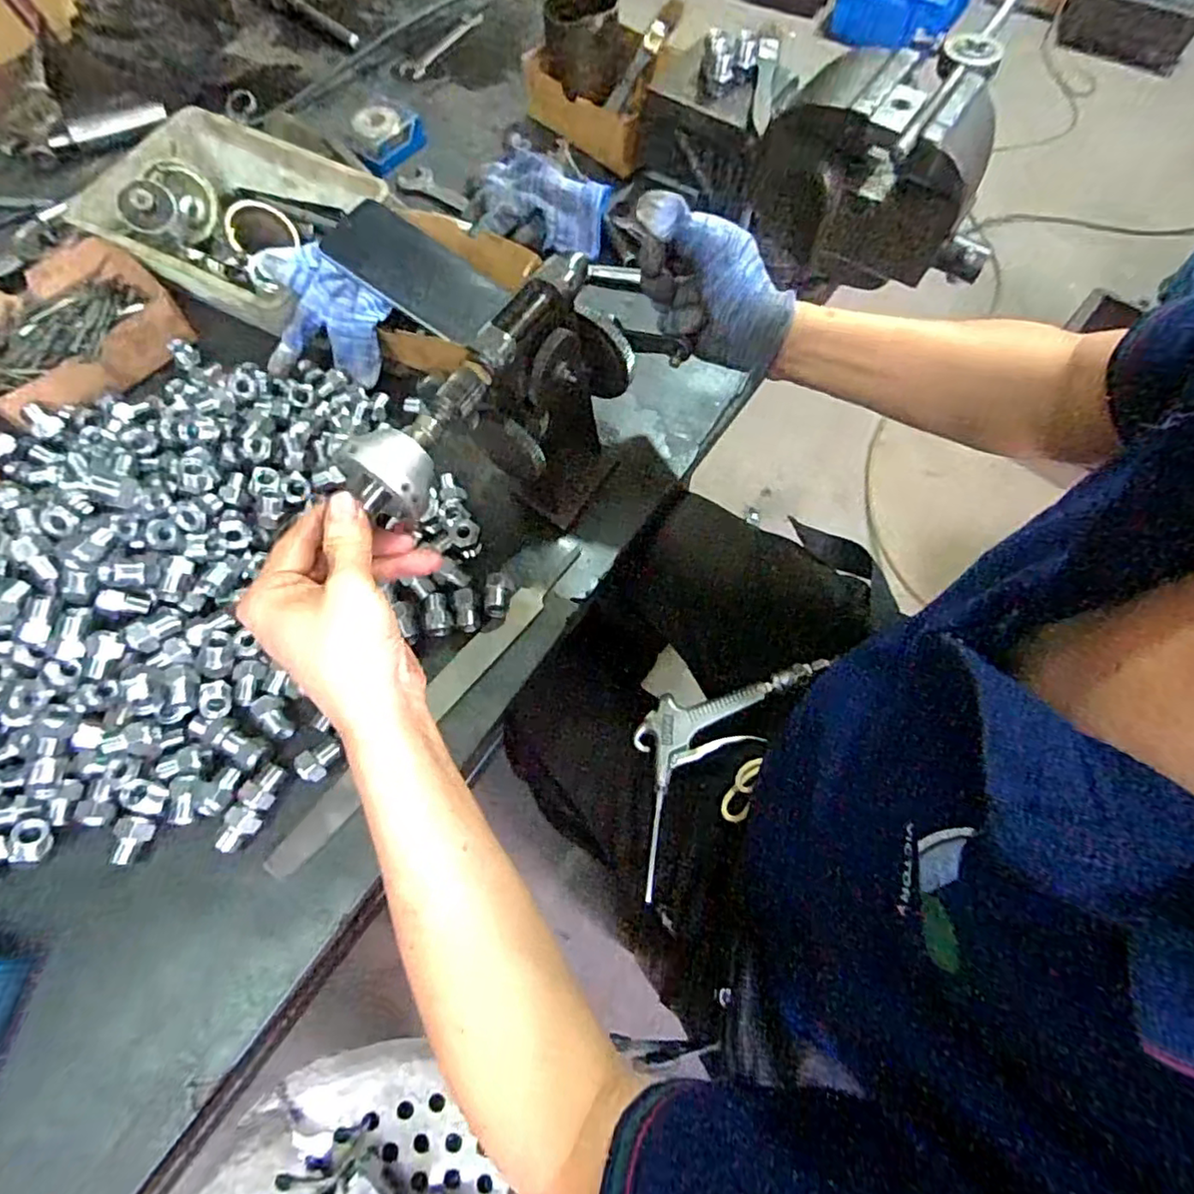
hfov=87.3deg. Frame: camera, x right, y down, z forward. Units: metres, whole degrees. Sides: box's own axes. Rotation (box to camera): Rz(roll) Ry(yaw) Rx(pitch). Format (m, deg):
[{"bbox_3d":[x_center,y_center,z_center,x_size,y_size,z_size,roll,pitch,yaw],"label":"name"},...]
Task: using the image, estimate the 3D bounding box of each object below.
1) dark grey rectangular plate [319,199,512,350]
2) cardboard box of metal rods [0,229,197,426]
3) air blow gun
[{"bbox_3d":[-0.155,-0.286,0.548,0.146,0.006,0.080,36,70,-6],"label":"dark grey rectangular plate"},{"bbox_3d":[-0.474,-0.234,0.558,0.179,0.045,0.151,-42,72,-15],"label":"cardboard box of metal rods"},{"bbox_3d":[0.093,0.127,0.548,0.236,0.026,0.102,-46,73,0],"label":"air blow gun"}]

